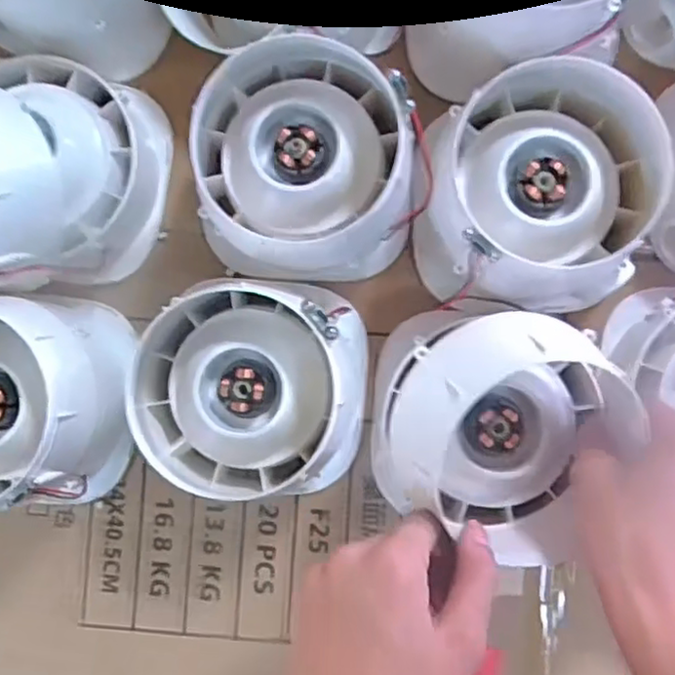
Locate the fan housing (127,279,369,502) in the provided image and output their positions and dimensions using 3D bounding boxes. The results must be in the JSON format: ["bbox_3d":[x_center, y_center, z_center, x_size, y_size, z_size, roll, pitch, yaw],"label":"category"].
[{"bbox_3d":[-0.049,0.031,0.412,0.137,0.092,0.137,-4,87,3],"label":"fan housing"}]

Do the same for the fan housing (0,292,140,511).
[{"bbox_3d":[-0.206,0.036,0.416,0.127,0.089,0.131,4,87,3],"label":"fan housing"}]

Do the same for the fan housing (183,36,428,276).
[{"bbox_3d":[-0.015,-0.103,0.413,0.130,0.099,0.125,0,87,3],"label":"fan housing"}]

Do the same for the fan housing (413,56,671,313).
[{"bbox_3d":[0.121,-0.089,0.413,0.144,0.091,0.133,4,87,3],"label":"fan housing"}]

